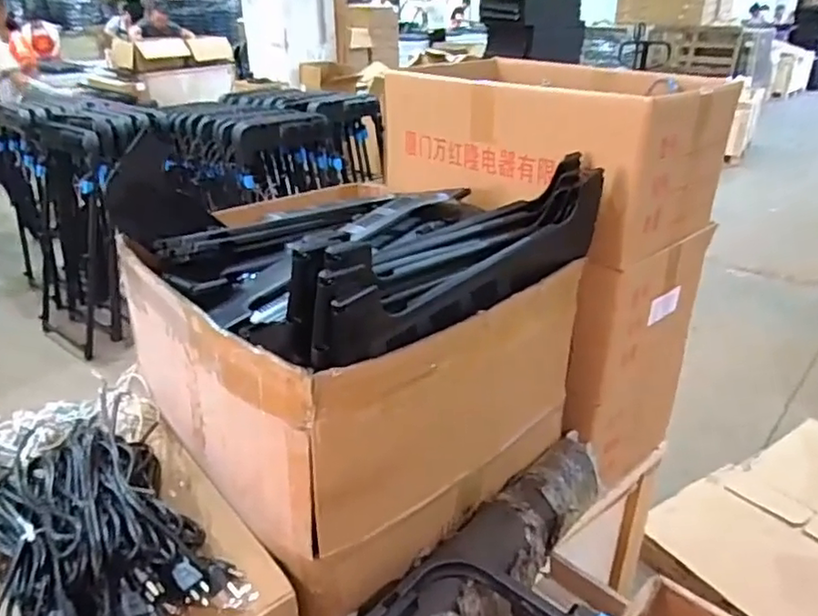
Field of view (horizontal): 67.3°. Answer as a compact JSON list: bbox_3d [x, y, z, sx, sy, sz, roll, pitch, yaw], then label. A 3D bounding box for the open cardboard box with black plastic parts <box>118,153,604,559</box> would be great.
[{"bbox_3d":[-0.102,-0.004,0.987,0.542,0.398,0.557,-24,36,-38],"label":"open cardboard box with black plastic parts"}]

